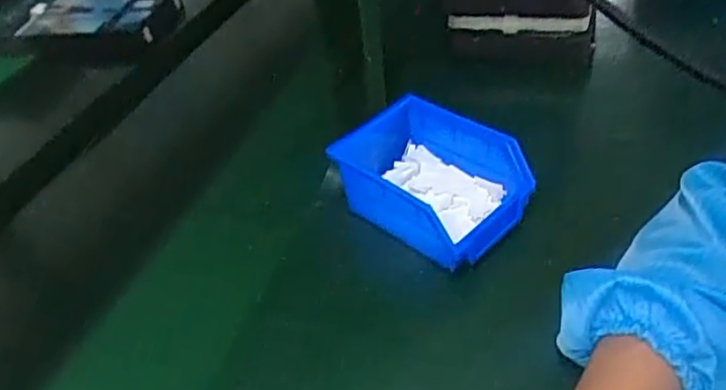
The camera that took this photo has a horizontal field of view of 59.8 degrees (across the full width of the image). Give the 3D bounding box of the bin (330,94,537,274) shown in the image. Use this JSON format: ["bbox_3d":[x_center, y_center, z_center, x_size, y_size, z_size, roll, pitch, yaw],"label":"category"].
[{"bbox_3d":[0.052,-0.015,0.540,0.107,0.068,0.160,-35,49,-29],"label":"bin"}]

